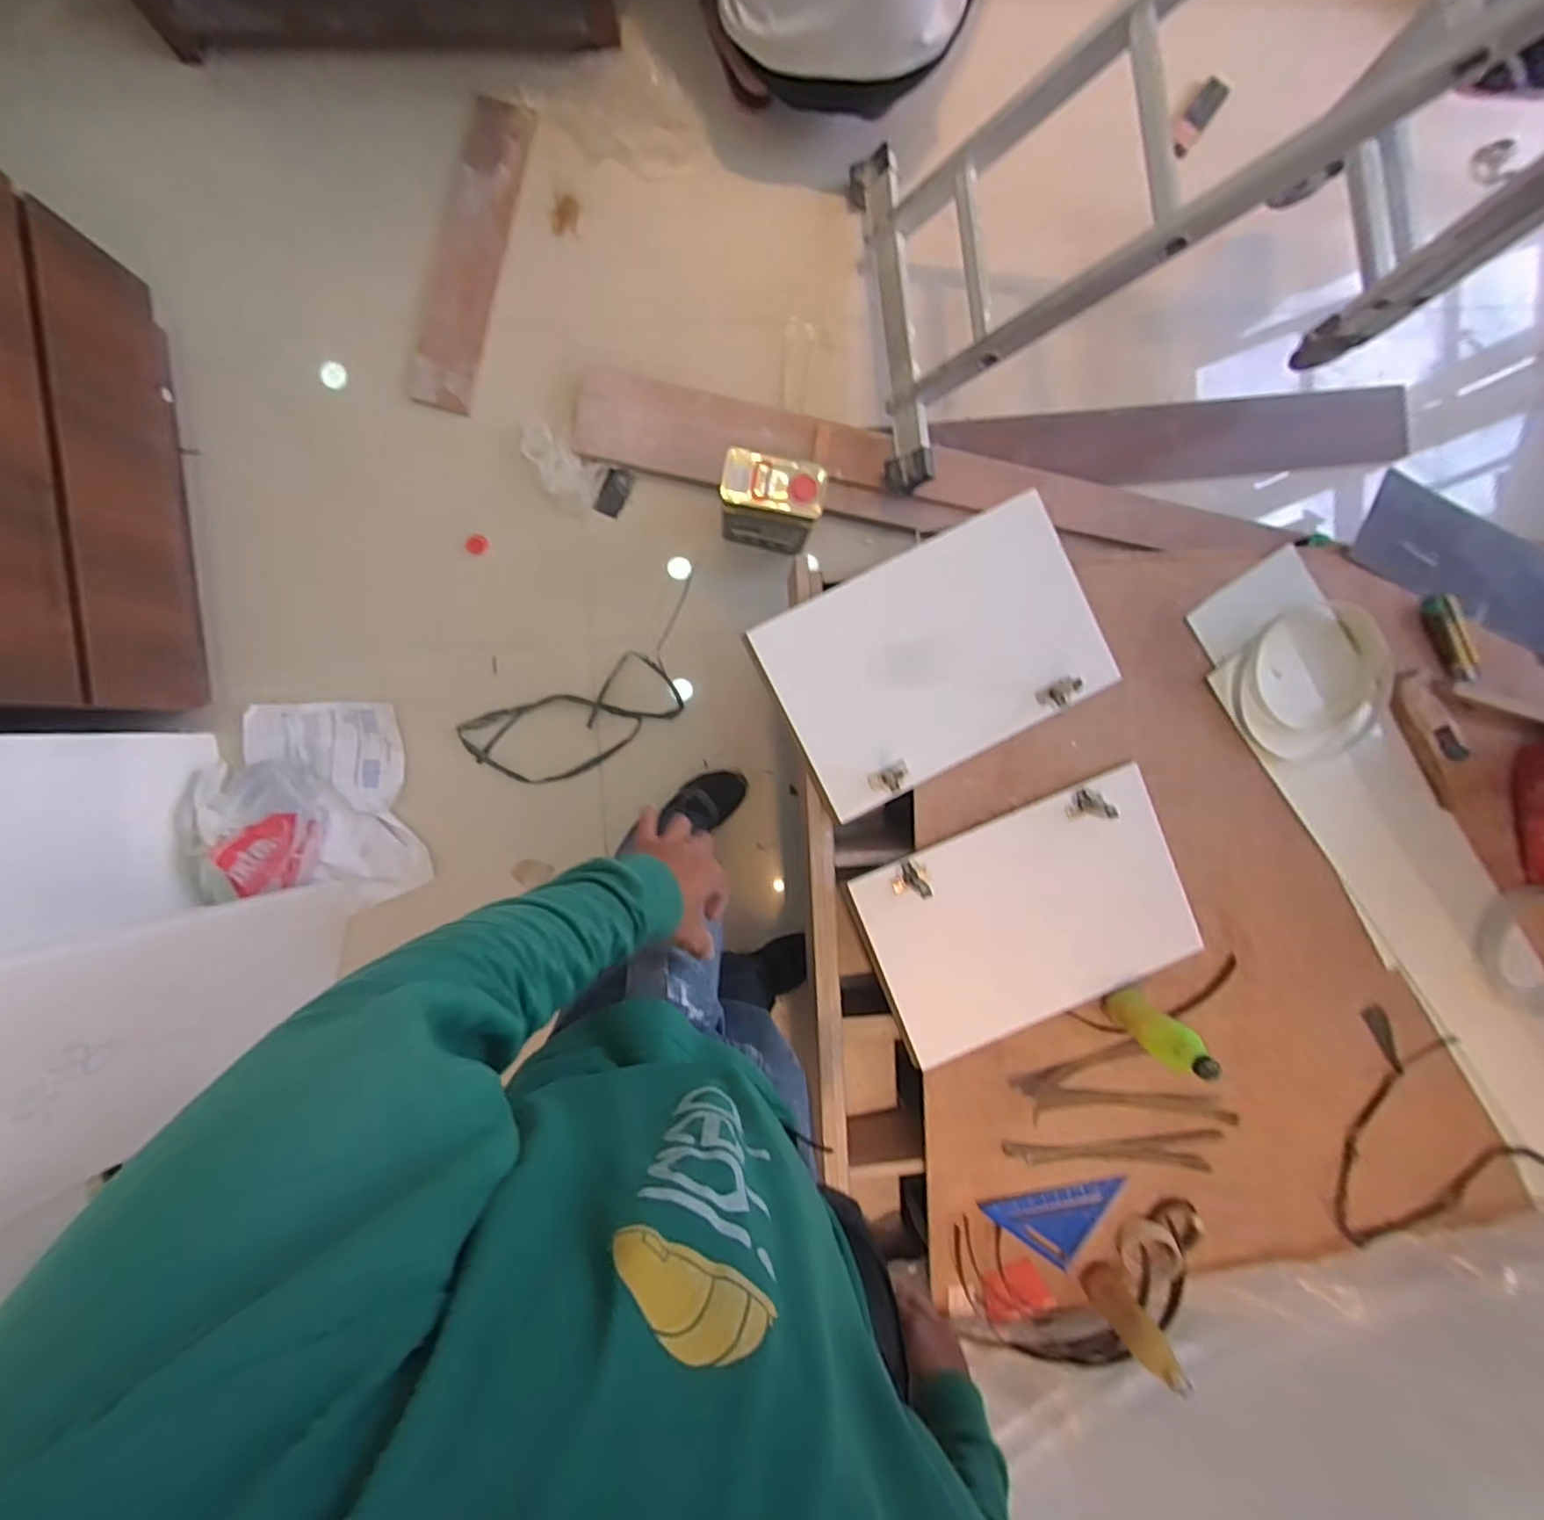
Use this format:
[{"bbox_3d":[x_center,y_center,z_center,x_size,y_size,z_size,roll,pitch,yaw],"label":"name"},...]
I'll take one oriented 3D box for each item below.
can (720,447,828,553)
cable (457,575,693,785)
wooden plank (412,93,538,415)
[{"bbox_3d":[-0.001,-0.455,1.206,0.174,0.223,0.109,14,92,-4],"label":"can"},{"bbox_3d":[-0.341,-0.118,1.312,0.540,0.023,0.205,-32,94,-1],"label":"cable"},{"bbox_3d":[-0.577,-0.961,1.269,0.133,0.022,0.580,14,91,2],"label":"wooden plank"}]

